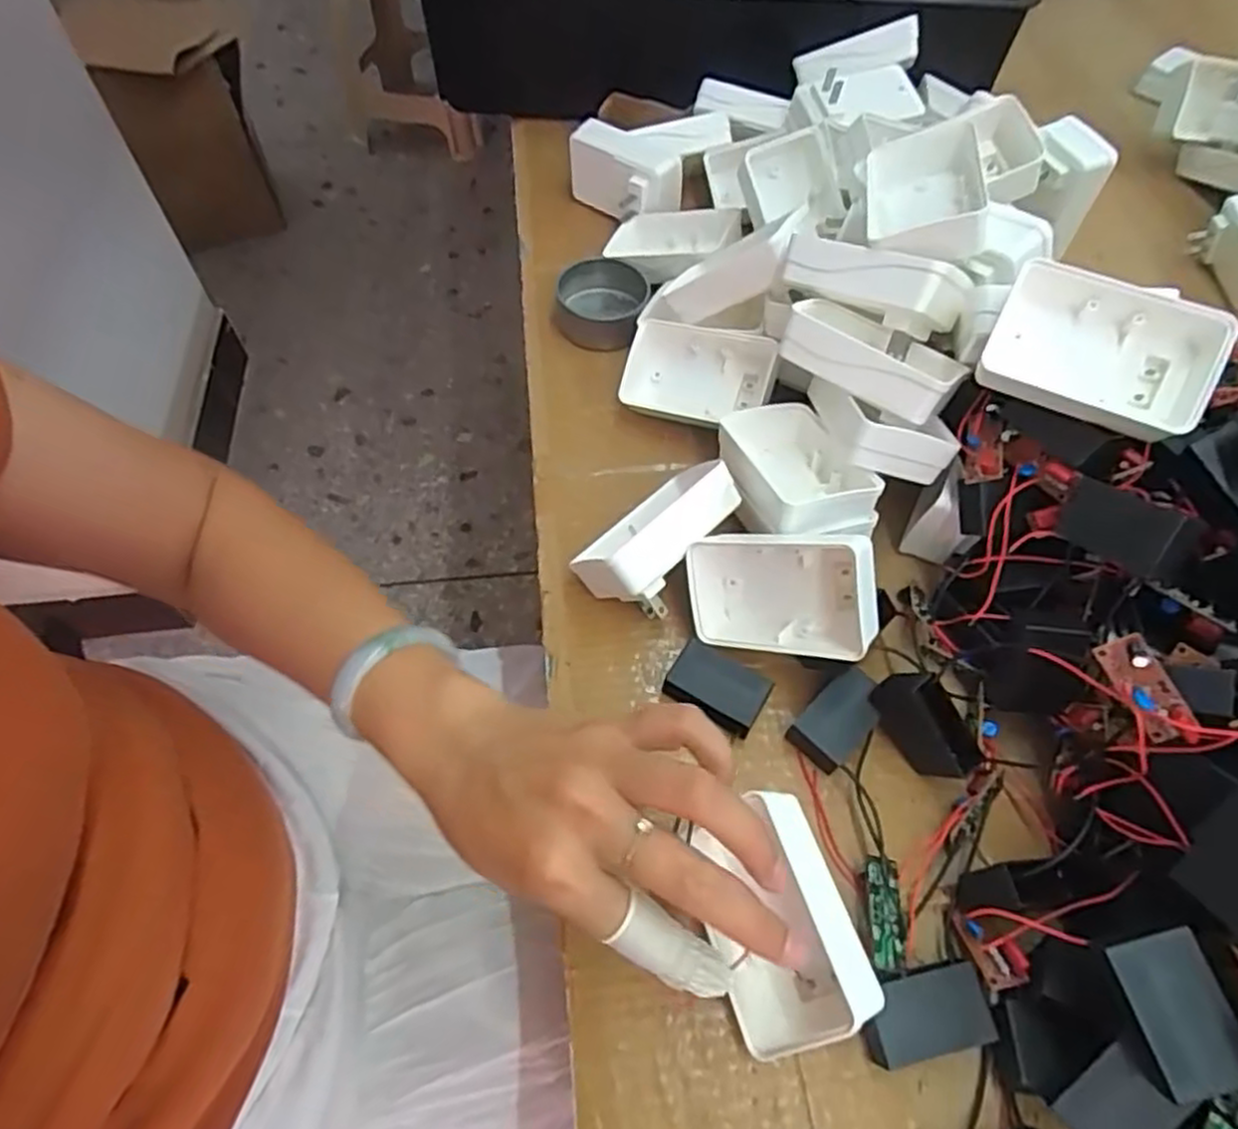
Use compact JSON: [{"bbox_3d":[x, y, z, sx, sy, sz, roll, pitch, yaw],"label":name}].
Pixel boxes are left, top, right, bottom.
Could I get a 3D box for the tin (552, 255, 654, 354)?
[{"bbox_3d":[-0.012,-0.178,0.517,0.062,0.030,0.064,0,59,-1],"label":"tin"}]

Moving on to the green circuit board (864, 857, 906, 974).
[{"bbox_3d":[0.115,0.150,0.322,0.016,0.005,0.044,15,54,-8],"label":"green circuit board"}]

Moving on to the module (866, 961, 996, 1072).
[{"bbox_3d":[0.123,0.181,0.303,0.048,0.021,0.030,-7,59,-5],"label":"module"}]

